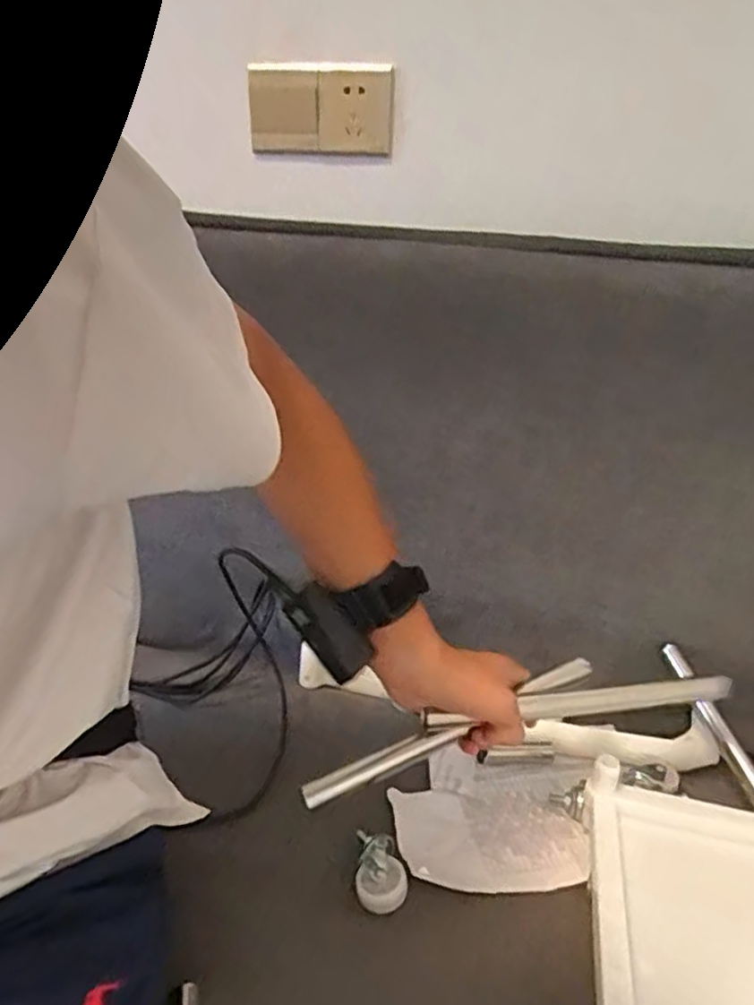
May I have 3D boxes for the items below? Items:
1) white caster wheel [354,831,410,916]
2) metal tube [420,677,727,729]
[{"bbox_3d":[0.003,0.299,0.521,0.041,0.024,0.061,0,32,5],"label":"white caster wheel"},{"bbox_3d":[0.173,0.161,0.522,0.239,0.021,0.013,-3,32,-9],"label":"metal tube"}]

